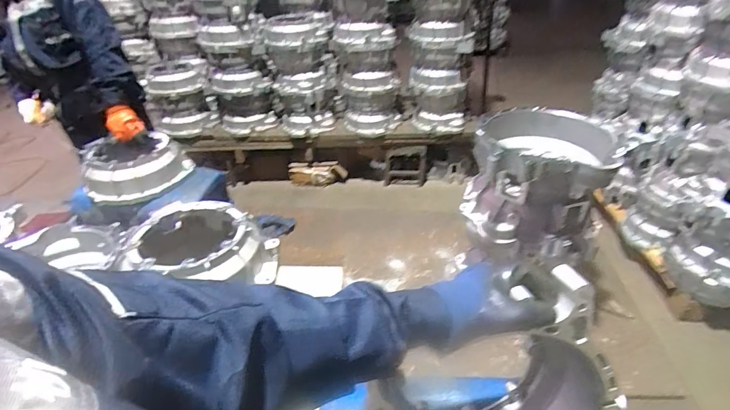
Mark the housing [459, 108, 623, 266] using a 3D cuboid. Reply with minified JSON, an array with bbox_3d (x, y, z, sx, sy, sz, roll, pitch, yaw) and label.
[{"bbox_3d":[0.418,-0.062,0.992,0.309,0.250,0.294,10,36,18],"label":"housing"}]

